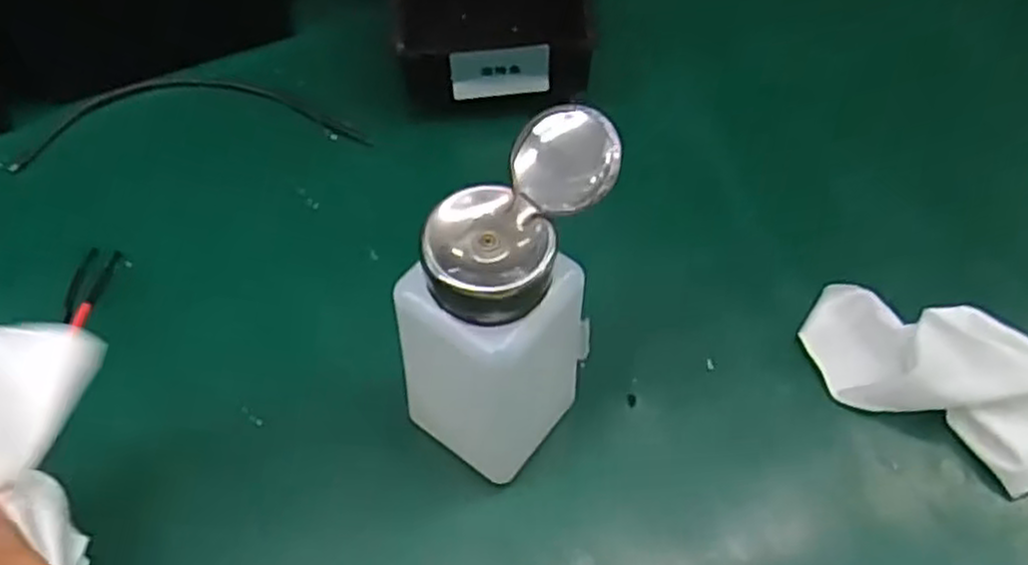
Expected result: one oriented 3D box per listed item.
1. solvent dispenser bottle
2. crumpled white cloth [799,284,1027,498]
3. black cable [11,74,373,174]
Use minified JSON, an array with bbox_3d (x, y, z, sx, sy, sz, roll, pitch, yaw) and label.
[{"bbox_3d":[-0.002,0.016,0.273,0.052,0.142,0.069,31,63,16],"label":"solvent dispenser bottle"},{"bbox_3d":[0.197,0.043,0.324,0.142,0.034,0.063,22,61,12],"label":"crumpled white cloth"},{"bbox_3d":[-0.169,-0.091,0.420,0.176,0.006,0.058,-7,58,-6],"label":"black cable"}]

